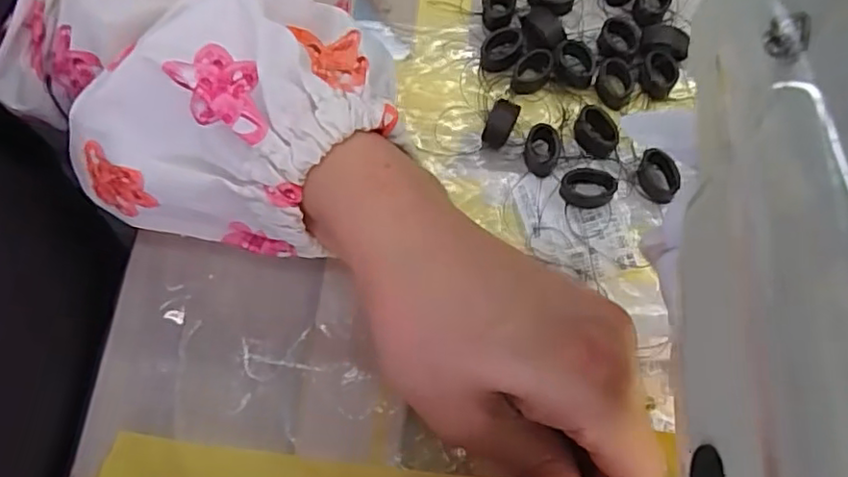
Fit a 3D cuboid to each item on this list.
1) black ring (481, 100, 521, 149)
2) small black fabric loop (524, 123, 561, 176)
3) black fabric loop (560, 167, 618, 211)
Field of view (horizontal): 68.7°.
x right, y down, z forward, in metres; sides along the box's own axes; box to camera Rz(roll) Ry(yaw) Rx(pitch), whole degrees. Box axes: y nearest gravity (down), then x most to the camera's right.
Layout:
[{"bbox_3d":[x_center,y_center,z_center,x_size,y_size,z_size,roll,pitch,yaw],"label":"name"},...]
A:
[{"bbox_3d":[0.032,-0.048,0.262,0.011,0.006,0.021,23,72,10],"label":"black ring"},{"bbox_3d":[0.049,-0.037,0.256,0.014,0.007,0.021,4,70,4],"label":"small black fabric loop"},{"bbox_3d":[0.067,-0.020,0.252,0.021,0.006,0.015,7,70,5],"label":"black fabric loop"}]

